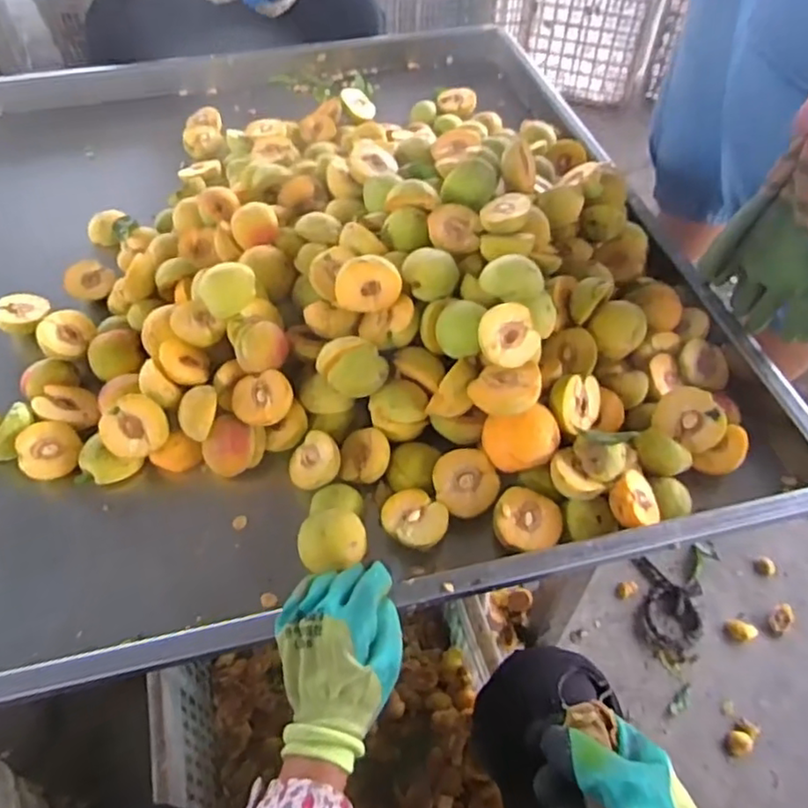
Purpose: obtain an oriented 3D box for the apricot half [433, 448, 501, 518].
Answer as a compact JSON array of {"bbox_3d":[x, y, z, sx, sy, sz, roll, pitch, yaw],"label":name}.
[{"bbox_3d":[0.062,0.079,0.639,0.066,0.023,0.066,0,75,0],"label":"apricot half"}]

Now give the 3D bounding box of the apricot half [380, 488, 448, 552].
[{"bbox_3d":[0.010,0.118,0.621,0.061,0.035,0.056,0,52,0],"label":"apricot half"}]

